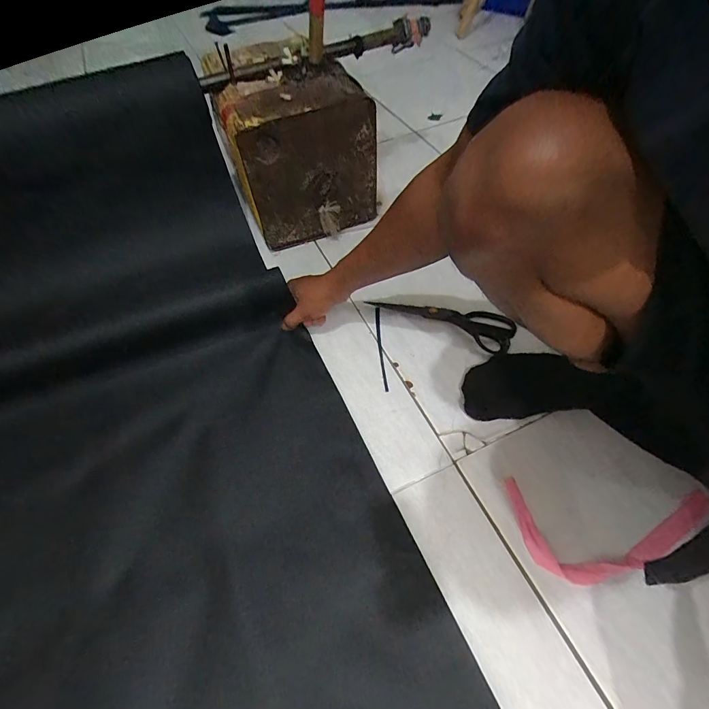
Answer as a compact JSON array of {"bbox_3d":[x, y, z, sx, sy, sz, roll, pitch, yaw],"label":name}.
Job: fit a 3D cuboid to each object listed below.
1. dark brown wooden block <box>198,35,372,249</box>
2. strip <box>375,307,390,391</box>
[{"bbox_3d":[-0.110,-0.394,0.759,0.268,0.237,0.222,-17,57,-9],"label":"dark brown wooden block"},{"bbox_3d":[0.043,-0.013,0.629,0.008,0.006,0.160,-4,56,0],"label":"strip"}]

